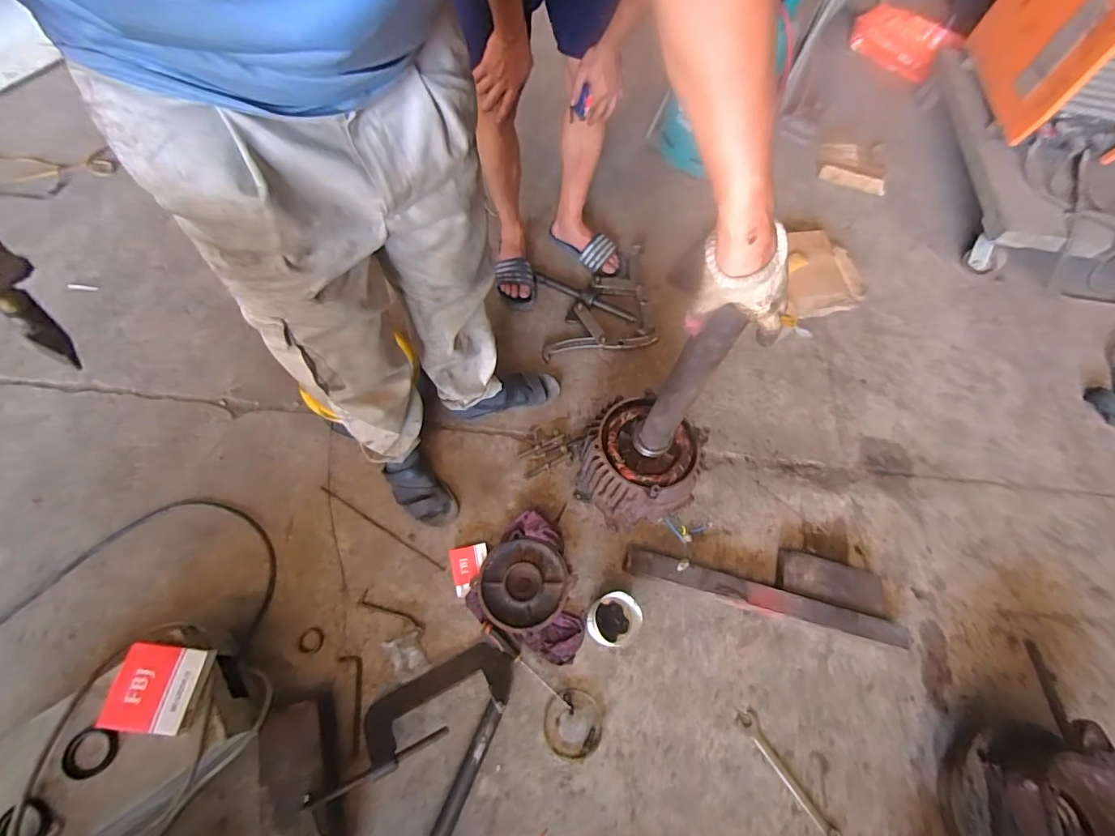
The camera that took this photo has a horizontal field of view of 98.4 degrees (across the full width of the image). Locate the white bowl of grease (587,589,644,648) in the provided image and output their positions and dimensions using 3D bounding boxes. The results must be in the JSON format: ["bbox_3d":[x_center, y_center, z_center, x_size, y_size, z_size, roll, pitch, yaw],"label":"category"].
[{"bbox_3d":[0.111,0.410,0.974,0.099,0.114,0.095,2,64,-4],"label":"white bowl of grease"}]

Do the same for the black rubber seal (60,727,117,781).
[{"bbox_3d":[-0.695,0.500,0.717,0.068,0.013,0.067,2,80,-11],"label":"black rubber seal"}]

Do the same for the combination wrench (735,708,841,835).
[{"bbox_3d":[0.447,0.694,0.932,0.044,0.009,0.258,-32,71,-19],"label":"combination wrench"}]

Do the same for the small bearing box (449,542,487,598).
[{"bbox_3d":[-0.186,0.322,1.031,0.079,0.031,0.096,-12,66,-11],"label":"small bearing box"}]

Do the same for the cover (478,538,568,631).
[{"bbox_3d":[-0.072,0.353,1.015,0.178,0.048,0.175,2,64,-4],"label":"cover"}]

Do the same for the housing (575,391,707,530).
[{"bbox_3d":[0.154,0.111,0.989,0.203,0.271,0.196,2,64,-4],"label":"housing"}]

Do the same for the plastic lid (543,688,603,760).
[{"bbox_3d":[0.030,0.594,0.936,0.109,0.009,0.113,2,64,-4],"label":"plastic lid"}]

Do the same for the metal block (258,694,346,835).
[{"bbox_3d":[-0.431,0.648,0.833,0.118,0.090,0.290,-20,68,-14],"label":"metal block"}]

